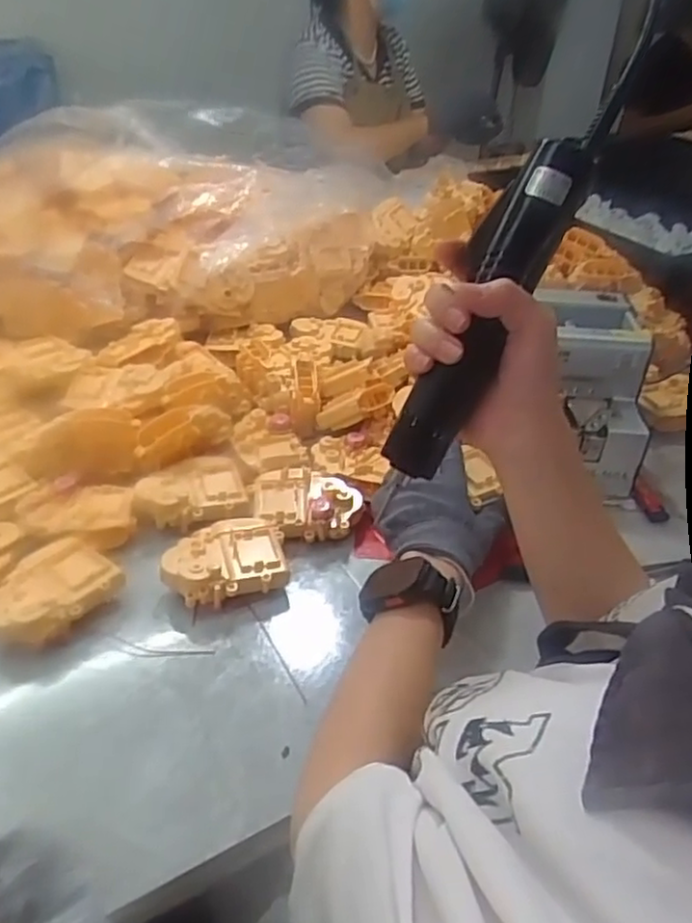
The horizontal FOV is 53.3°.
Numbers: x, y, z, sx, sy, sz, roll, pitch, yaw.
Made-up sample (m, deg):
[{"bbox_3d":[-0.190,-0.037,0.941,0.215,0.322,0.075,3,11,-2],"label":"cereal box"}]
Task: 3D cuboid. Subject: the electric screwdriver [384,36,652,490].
[{"bbox_3d":[0.095,-0.111,0.380,0.029,0.260,0.026,29,2,31],"label":"electric screwdriver"}]

